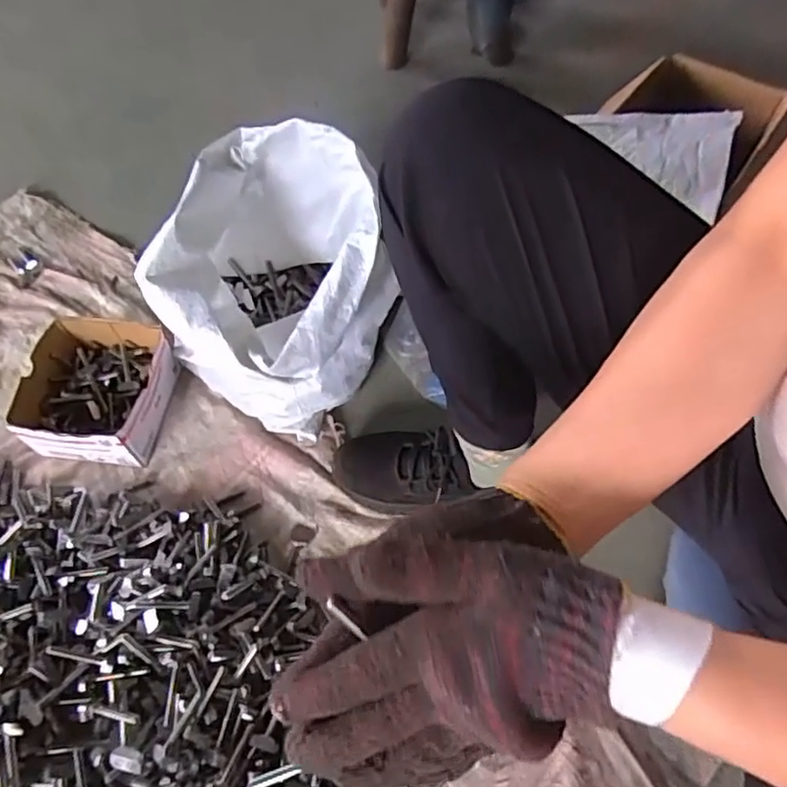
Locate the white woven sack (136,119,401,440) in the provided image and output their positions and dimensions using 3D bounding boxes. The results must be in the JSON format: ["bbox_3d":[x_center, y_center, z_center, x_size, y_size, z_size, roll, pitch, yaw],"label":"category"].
[{"bbox_3d":[-0.120,-0.101,0.670,0.215,0.254,0.227,17,63,11],"label":"white woven sack"}]

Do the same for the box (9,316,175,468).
[{"bbox_3d":[-0.337,-0.003,0.728,0.152,0.074,0.148,5,61,5],"label":"box"}]

